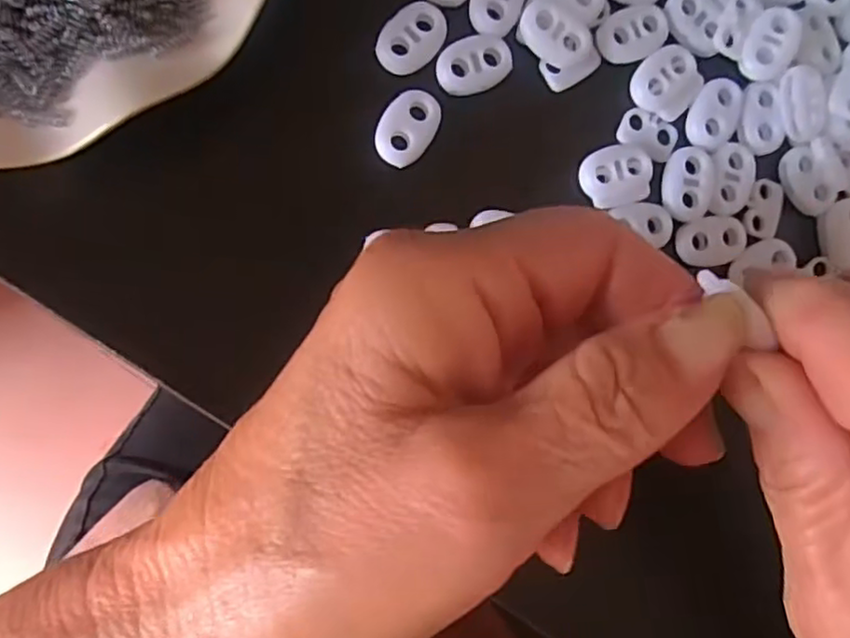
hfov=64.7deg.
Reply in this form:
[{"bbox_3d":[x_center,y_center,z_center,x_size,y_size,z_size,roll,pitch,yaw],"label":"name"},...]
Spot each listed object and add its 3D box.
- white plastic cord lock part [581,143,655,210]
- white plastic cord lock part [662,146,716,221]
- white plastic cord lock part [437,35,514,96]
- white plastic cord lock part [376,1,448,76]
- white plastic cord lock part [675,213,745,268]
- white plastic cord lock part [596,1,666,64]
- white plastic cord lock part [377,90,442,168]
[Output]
[{"bbox_3d":[0.059,-0.044,0.203,0.022,0.004,0.018,-23,94,-7],"label":"white plastic cord lock part"},{"bbox_3d":[0.081,-0.042,0.207,0.015,0.004,0.022,2,91,-8],"label":"white plastic cord lock part"},{"bbox_3d":[0.015,-0.075,0.197,0.022,0.004,0.015,-23,94,-7],"label":"white plastic cord lock part"},{"bbox_3d":[-0.004,-0.081,0.194,0.016,0.004,0.022,38,86,-7],"label":"white plastic cord lock part"},{"bbox_3d":[0.089,-0.024,0.208,0.022,0.004,0.015,-12,93,-8],"label":"white plastic cord lock part"},{"bbox_3d":[0.064,-0.087,0.205,0.022,0.004,0.016,-31,95,-7],"label":"white plastic cord lock part"},{"bbox_3d":[-0.005,-0.055,0.193,0.015,0.004,0.022,33,87,-8],"label":"white plastic cord lock part"}]

